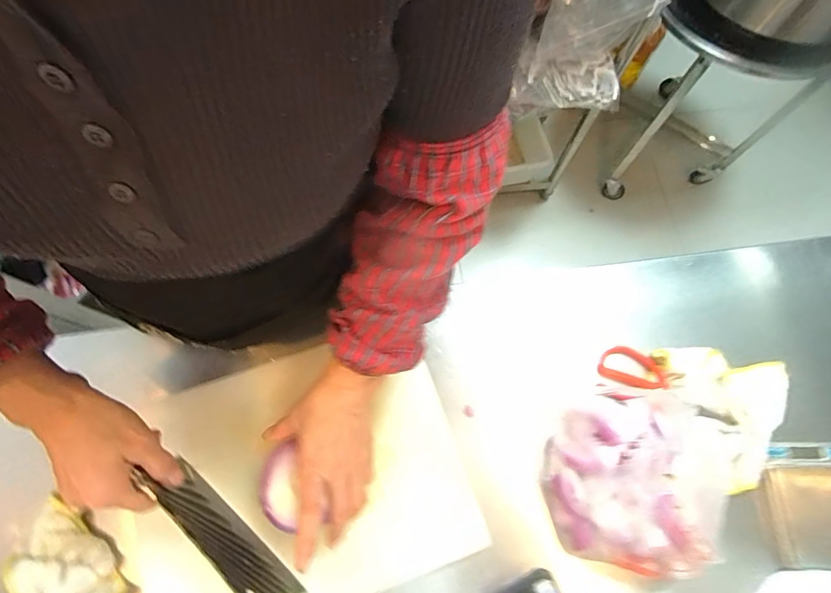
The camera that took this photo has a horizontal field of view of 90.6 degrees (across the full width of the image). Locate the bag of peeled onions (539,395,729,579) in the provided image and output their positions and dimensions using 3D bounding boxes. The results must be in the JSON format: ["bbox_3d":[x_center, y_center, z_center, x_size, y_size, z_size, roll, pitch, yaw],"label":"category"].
[{"bbox_3d":[0.221,0.201,0.426,0.146,0.082,0.160,2,72,-1],"label":"bag of peeled onions"}]

